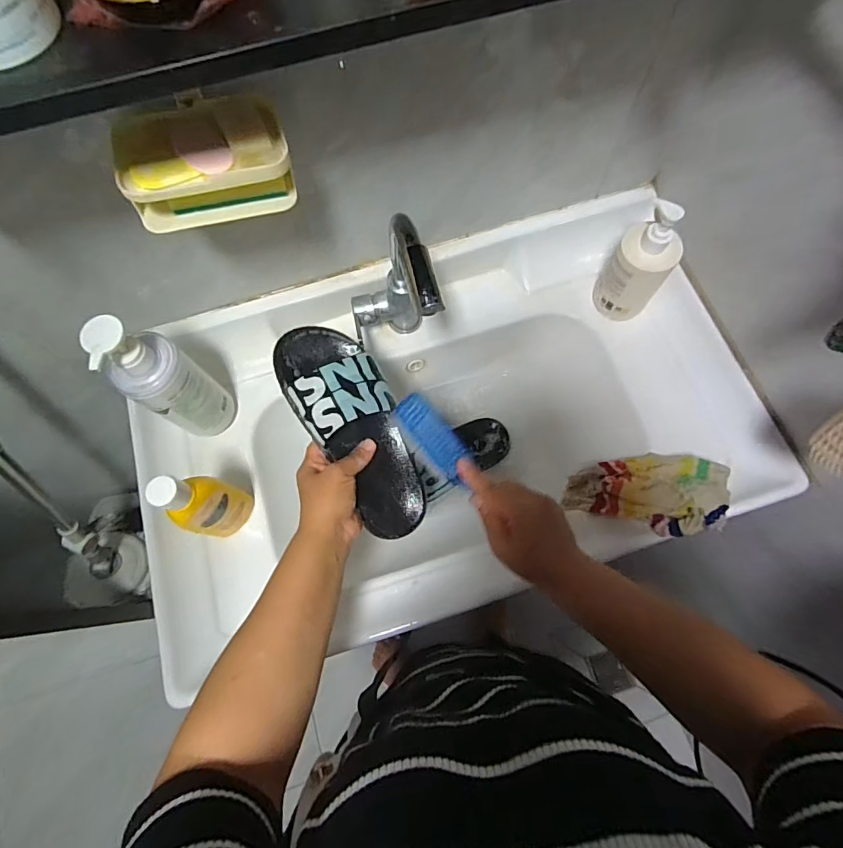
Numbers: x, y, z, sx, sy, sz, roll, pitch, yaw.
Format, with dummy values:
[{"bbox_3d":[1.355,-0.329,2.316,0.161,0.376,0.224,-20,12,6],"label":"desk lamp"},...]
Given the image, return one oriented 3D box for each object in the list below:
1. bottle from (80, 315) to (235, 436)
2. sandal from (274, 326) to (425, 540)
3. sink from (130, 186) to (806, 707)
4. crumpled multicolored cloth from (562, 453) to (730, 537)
[{"bbox_3d":[-0.295,-0.045,0.566,0.060,0.245,0.072,33,76,11],"label":"bottle"},{"bbox_3d":[-0.066,0.008,0.491,0.097,0.073,0.241,-28,97,-8],"label":"sandal"},{"bbox_3d":[0.033,0.004,0.688,0.809,0.165,0.468,-18,73,-5],"label":"sink"},{"bbox_3d":[0.279,0.087,0.603,0.190,0.038,0.102,-3,57,34],"label":"crumpled multicolored cloth"}]

